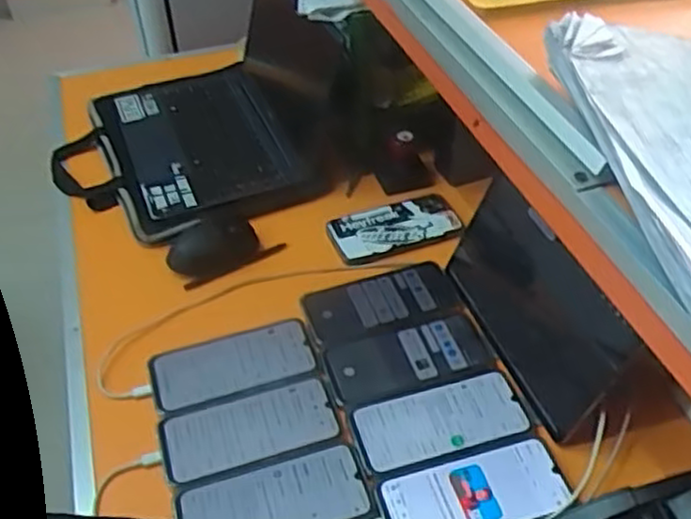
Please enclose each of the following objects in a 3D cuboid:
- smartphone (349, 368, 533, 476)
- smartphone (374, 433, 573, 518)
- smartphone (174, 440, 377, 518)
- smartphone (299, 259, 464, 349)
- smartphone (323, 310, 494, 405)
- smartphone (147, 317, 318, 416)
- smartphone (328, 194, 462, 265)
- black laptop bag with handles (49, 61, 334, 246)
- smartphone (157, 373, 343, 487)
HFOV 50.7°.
[{"bbox_3d":[0.094,0.156,0.714,0.168,0.009,0.079,-13,47,-9],"label":"smartphone"},{"bbox_3d":[0.116,0.210,0.655,0.168,0.009,0.084,-15,48,-10],"label":"smartphone"},{"bbox_3d":[-0.062,0.219,0.653,0.166,0.008,0.082,-15,48,-10],"label":"smartphone"},{"bbox_3d":[0.039,0.048,0.834,0.165,0.016,0.087,-14,48,-10],"label":"smartphone"},{"bbox_3d":[0.064,0.103,0.772,0.166,0.010,0.081,-14,48,-9],"label":"smartphone"},{"bbox_3d":[-0.120,0.108,0.771,0.166,0.012,0.085,-16,48,-11],"label":"smartphone"},{"bbox_3d":[0.063,-0.041,0.926,0.161,0.009,0.089,-17,48,-12],"label":"smartphone"},{"bbox_3d":[-0.243,-0.161,1.077,0.347,0.057,0.405,-22,49,-16],"label":"black laptop bag with handles"},{"bbox_3d":[-0.093,0.164,0.713,0.169,0.010,0.080,-16,48,-11],"label":"smartphone"}]

